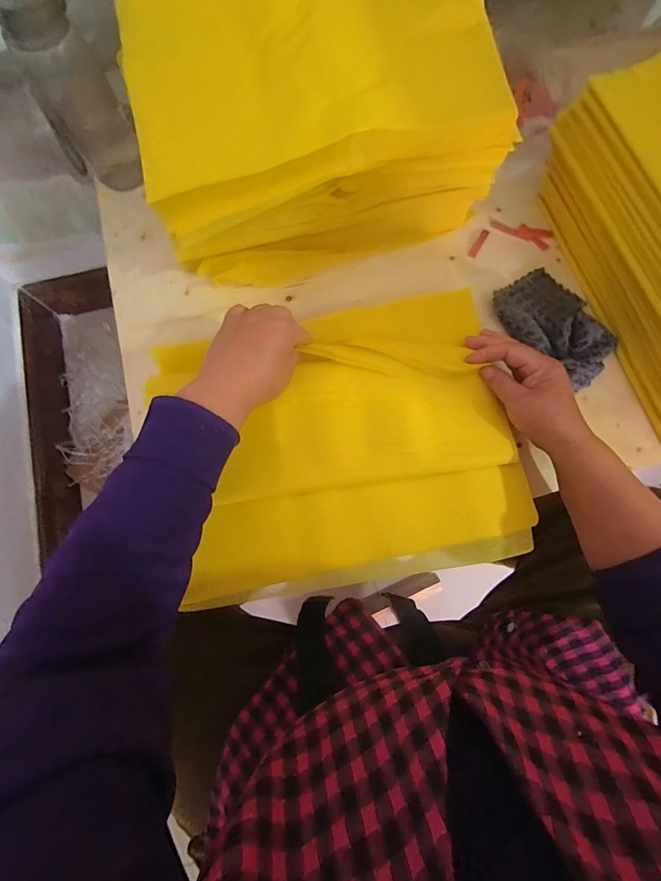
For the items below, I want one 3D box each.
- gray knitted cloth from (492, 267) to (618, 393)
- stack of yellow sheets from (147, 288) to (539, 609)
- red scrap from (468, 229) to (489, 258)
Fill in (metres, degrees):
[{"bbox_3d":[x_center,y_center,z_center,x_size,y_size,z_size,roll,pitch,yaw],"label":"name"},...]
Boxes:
[{"bbox_3d":[0.267,-0.137,0.411,0.103,0.033,0.145,-36,81,-7],"label":"gray knitted cloth"},{"bbox_3d":[0.015,0.000,0.355,0.335,0.044,0.276,-12,78,-3],"label":"stack of yellow sheets"},{"bbox_3d":[0.193,-0.256,0.451,0.010,0.004,0.047,31,79,6],"label":"red scrap"}]

